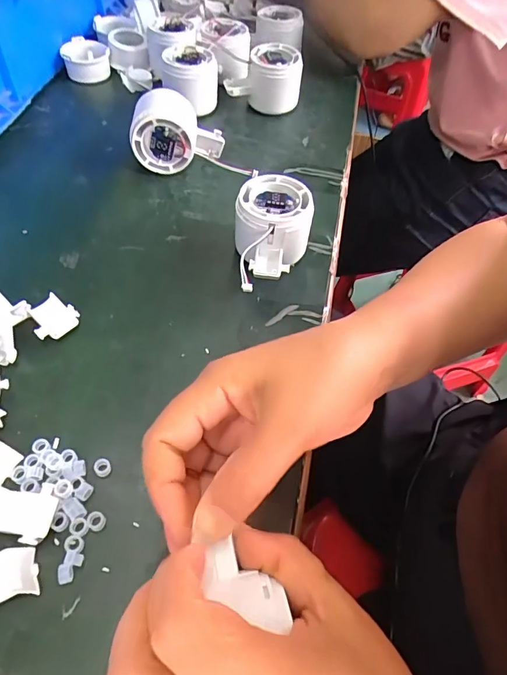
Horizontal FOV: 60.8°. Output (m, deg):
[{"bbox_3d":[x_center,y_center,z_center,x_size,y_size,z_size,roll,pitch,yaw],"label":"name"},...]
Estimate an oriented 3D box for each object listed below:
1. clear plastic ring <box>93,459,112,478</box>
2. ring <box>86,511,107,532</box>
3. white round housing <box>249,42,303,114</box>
[{"bbox_3d":[-0.086,0.074,0.245,0.009,0.004,0.010,-34,64,-25],"label":"clear plastic ring"},{"bbox_3d":[-0.084,0.097,0.229,0.010,0.004,0.009,32,58,17],"label":"ring"},{"bbox_3d":[0.025,-0.288,0.486,0.055,0.058,0.055,2,55,-3],"label":"white round housing"}]

